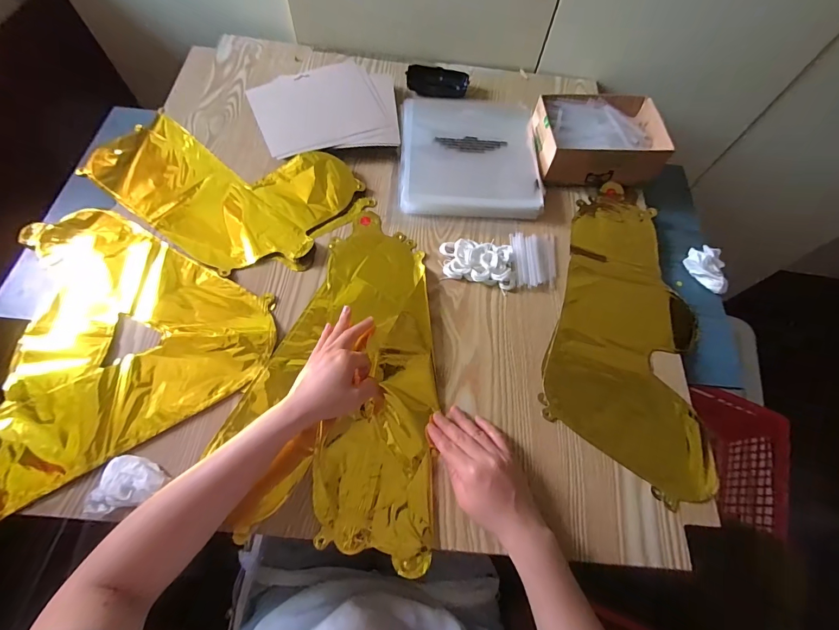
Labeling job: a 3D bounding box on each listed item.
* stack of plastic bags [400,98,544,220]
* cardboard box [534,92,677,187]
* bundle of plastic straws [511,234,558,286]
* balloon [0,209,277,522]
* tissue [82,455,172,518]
[{"bbox_3d":[0.077,-0.257,0.606,0.207,0.024,0.231,2,65,-2],"label":"stack of plastic bags"},{"bbox_3d":[0.278,-0.280,0.602,0.192,0.063,0.153,0,65,-3],"label":"cardboard box"},{"bbox_3d":[0.164,-0.080,0.537,0.064,0.013,0.089,4,65,-1],"label":"bundle of plastic straws"},{"bbox_3d":[-0.402,0.055,0.442,0.362,0.011,0.348,26,67,9],"label":"balloon"},{"bbox_3d":[-0.301,0.177,0.385,0.060,0.020,0.059,16,66,5],"label":"tissue"}]

